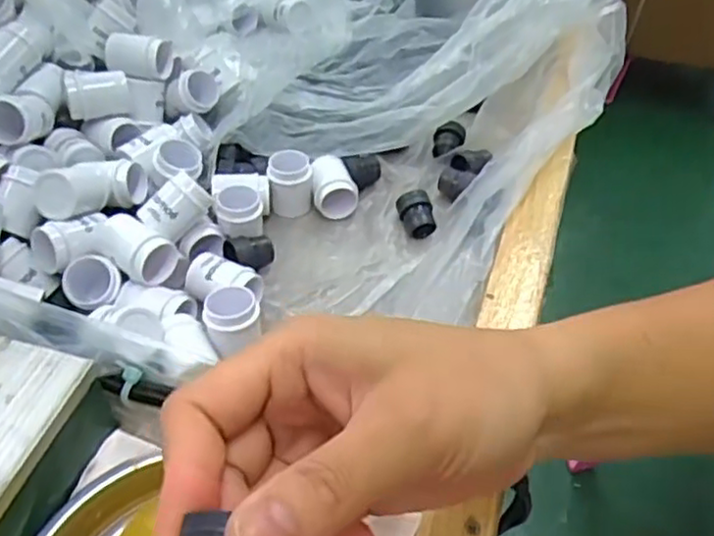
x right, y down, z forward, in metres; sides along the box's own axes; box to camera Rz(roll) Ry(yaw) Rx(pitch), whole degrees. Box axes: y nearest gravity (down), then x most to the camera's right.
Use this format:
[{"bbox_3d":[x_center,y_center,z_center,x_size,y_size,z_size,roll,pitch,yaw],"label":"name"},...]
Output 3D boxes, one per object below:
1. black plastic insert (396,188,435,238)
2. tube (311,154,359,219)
[{"bbox_3d":[0.036,-0.032,0.404,0.016,0.022,0.023,-11,47,-14],"label":"black plastic insert"},{"bbox_3d":[-0.014,-0.052,0.420,0.026,0.023,0.035,-4,46,-7],"label":"tube"}]

